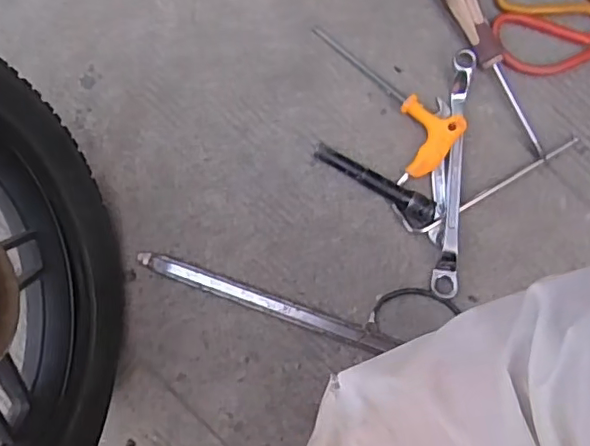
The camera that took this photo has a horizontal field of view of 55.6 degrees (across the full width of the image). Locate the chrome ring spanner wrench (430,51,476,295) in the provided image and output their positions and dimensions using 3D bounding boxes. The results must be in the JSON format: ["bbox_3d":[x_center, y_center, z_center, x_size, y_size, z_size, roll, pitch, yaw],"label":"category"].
[{"bbox_3d":[0.148,-0.046,0.518,0.020,0.023,0.228,5,87,2],"label":"chrome ring spanner wrench"}]

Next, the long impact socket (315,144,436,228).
[{"bbox_3d":[0.073,-0.035,0.521,0.124,0.021,0.027,30,88,3],"label":"long impact socket"}]

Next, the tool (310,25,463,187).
[{"bbox_3d":[0.071,-0.111,0.524,0.167,0.022,0.074,39,88,4],"label":"tool"}]

